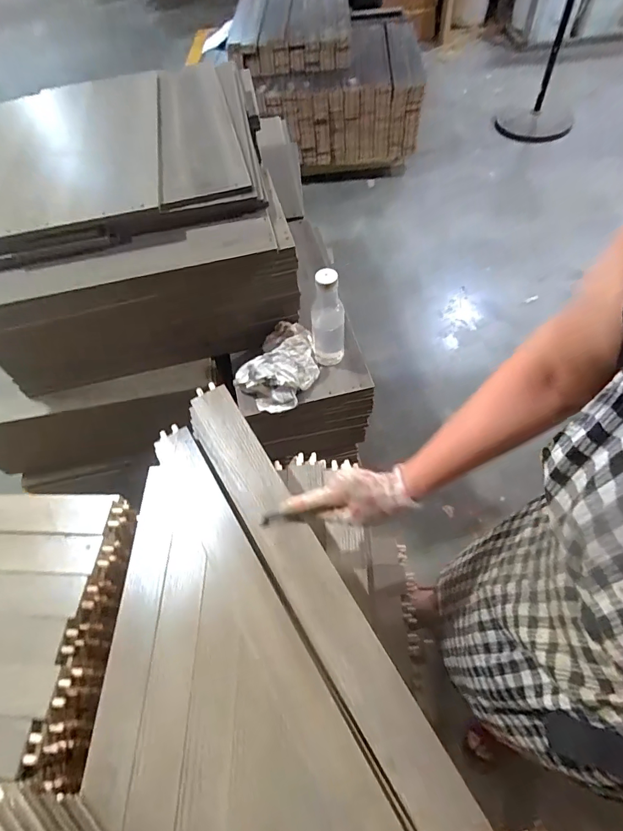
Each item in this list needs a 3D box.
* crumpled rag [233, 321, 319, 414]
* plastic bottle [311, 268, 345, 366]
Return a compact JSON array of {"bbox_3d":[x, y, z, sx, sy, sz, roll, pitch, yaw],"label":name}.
[{"bbox_3d":[-0.062,-0.093,0.853,0.176,0.086,0.119,-37,62,-17],"label":"crumpled rag"},{"bbox_3d":[0.032,-0.190,0.836,0.065,0.216,0.066,-7,58,1],"label":"plastic bottle"}]

